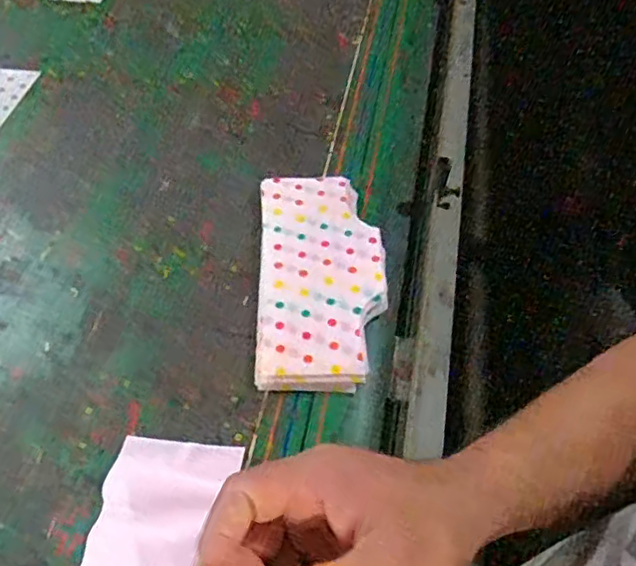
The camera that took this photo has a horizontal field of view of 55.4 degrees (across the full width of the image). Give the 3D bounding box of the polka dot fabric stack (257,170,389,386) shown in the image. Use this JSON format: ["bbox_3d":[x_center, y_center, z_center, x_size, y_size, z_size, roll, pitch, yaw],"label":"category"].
[{"bbox_3d":[0.003,-0.014,0.699,0.140,0.030,0.289,-4,53,2],"label":"polka dot fabric stack"}]

